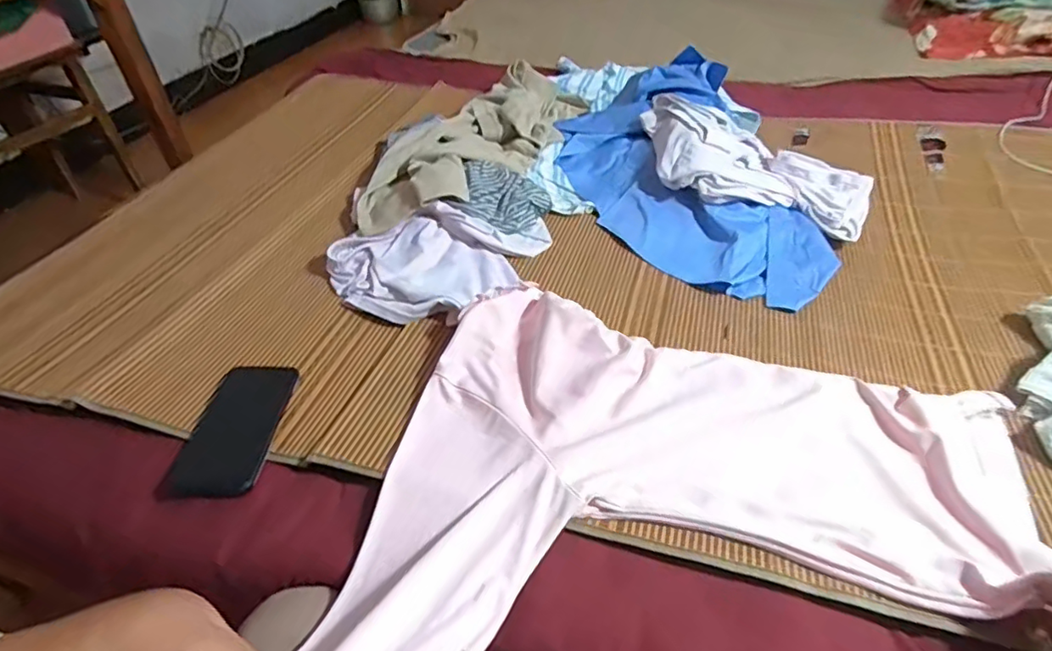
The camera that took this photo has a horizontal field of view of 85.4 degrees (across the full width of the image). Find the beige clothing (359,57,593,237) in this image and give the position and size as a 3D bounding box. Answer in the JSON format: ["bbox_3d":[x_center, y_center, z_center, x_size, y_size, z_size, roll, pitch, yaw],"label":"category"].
[{"bbox_3d":[-0.083,-0.346,1.035,0.230,0.067,0.605,21,47,23],"label":"beige clothing"}]

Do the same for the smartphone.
[{"bbox_3d":[-0.304,0.104,0.604,0.092,0.010,0.159,3,43,5],"label":"smartphone"}]

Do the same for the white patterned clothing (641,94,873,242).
[{"bbox_3d":[0.366,-0.270,0.931,0.373,0.086,0.261,14,45,16],"label":"white patterned clothing"}]

